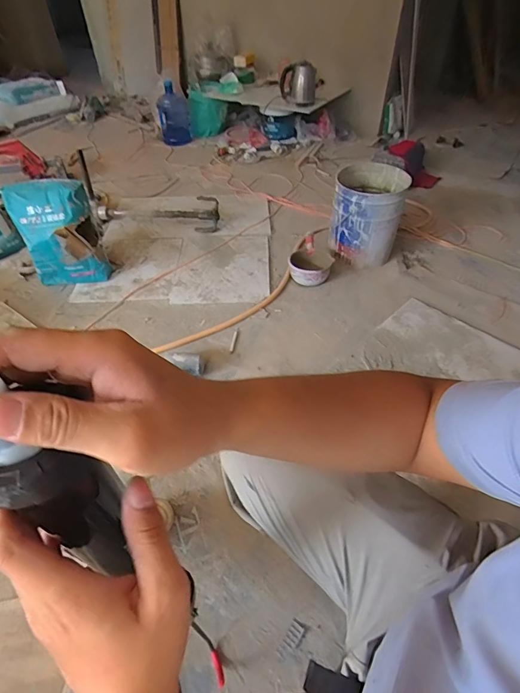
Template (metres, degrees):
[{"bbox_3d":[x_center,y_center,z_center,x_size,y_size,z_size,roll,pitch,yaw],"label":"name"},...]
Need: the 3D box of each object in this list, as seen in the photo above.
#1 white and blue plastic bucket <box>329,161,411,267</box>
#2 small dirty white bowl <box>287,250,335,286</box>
[{"bbox_3d":[0.430,-0.541,1.581,0.267,0.332,0.266,1,48,-1],"label":"white and blue plastic bucket"},{"bbox_3d":[0.201,-0.314,1.572,0.174,0.085,0.150,10,48,10],"label":"small dirty white bowl"}]

